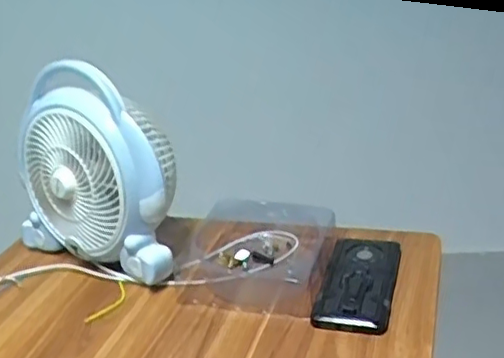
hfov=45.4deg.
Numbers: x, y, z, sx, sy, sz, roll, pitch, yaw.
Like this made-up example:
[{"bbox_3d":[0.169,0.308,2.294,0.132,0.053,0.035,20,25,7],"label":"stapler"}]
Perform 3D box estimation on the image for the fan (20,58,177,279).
[{"bbox_3d":[-0.197,-0.013,0.782,0.257,0.243,0.123,9,29,31],"label":"fan"}]

